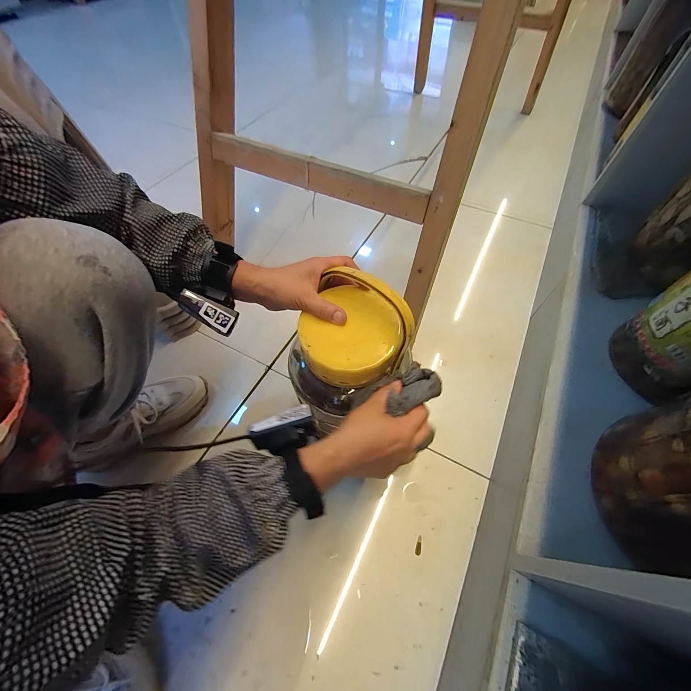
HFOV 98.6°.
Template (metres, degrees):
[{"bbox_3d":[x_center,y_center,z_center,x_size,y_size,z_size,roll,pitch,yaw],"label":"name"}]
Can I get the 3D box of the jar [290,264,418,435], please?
[{"bbox_3d":[-0.005,0.003,0.371,0.138,0.133,0.129,-1,58,1],"label":"jar"}]

